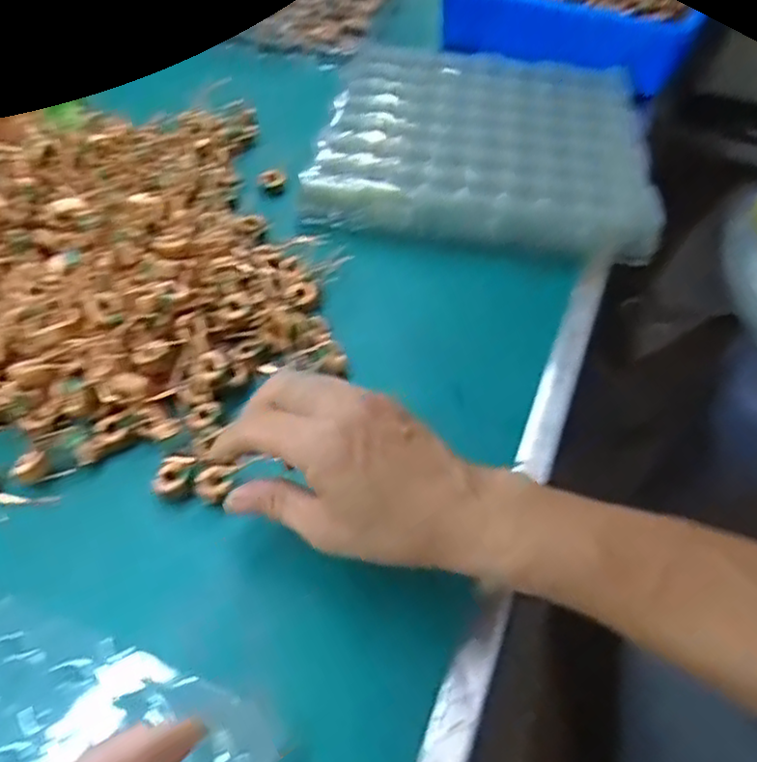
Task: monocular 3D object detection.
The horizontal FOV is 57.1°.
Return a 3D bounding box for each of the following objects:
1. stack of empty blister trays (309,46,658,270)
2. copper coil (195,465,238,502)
[{"bbox_3d":[0.097,-0.226,0.640,0.292,0.040,0.282,12,47,5],"label":"stack of empty blister trays"},{"bbox_3d":[-0.092,0.058,0.391,0.022,0.008,0.025,5,47,-1],"label":"copper coil"}]

